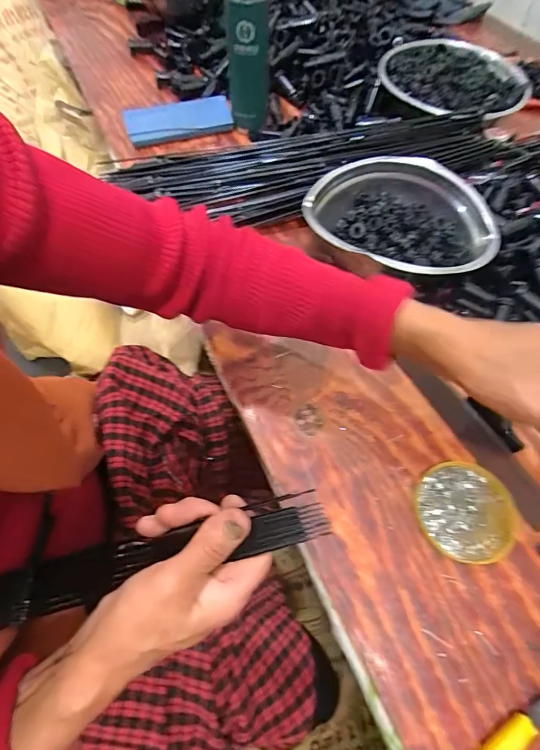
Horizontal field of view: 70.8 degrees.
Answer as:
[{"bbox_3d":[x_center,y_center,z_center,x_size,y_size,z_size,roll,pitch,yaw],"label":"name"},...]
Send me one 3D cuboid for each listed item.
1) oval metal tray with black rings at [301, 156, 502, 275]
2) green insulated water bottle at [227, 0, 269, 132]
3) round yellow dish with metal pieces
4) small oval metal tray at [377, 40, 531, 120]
[{"bbox_3d":[0.152,-0.183,0.452,0.220,0.047,0.181,5,65,4],"label":"oval metal tray with black rings"},{"bbox_3d":[-0.033,-0.455,0.544,0.059,0.177,0.060,4,65,4],"label":"green insulated water bottle"},{"bbox_3d":[0.175,0.119,0.335,0.086,0.008,0.081,-1,64,1],"label":"round yellow dish with metal pieces"},{"bbox_3d":[0.280,-0.456,0.589,0.202,0.029,0.224,-33,68,-13],"label":"small oval metal tray"}]

